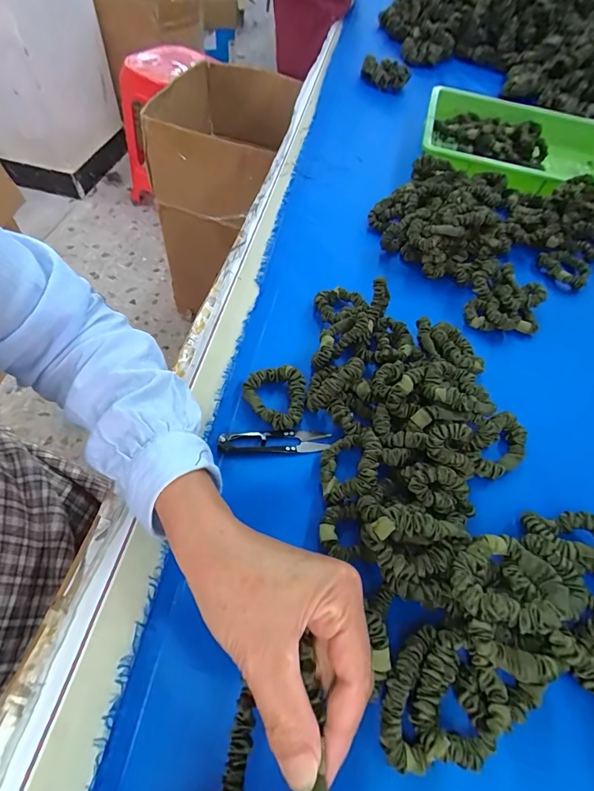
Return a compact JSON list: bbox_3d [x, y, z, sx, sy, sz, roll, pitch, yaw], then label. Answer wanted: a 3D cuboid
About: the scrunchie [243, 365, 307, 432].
[{"bbox_3d":[-0.021,-0.001,0.372,0.058,0.015,0.059,3,57,-5],"label":"scrunchie"}]

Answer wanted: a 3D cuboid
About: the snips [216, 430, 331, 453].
[{"bbox_3d":[-0.019,0.040,0.358,0.099,0.017,0.022,0,57,-7],"label":"snips"}]

